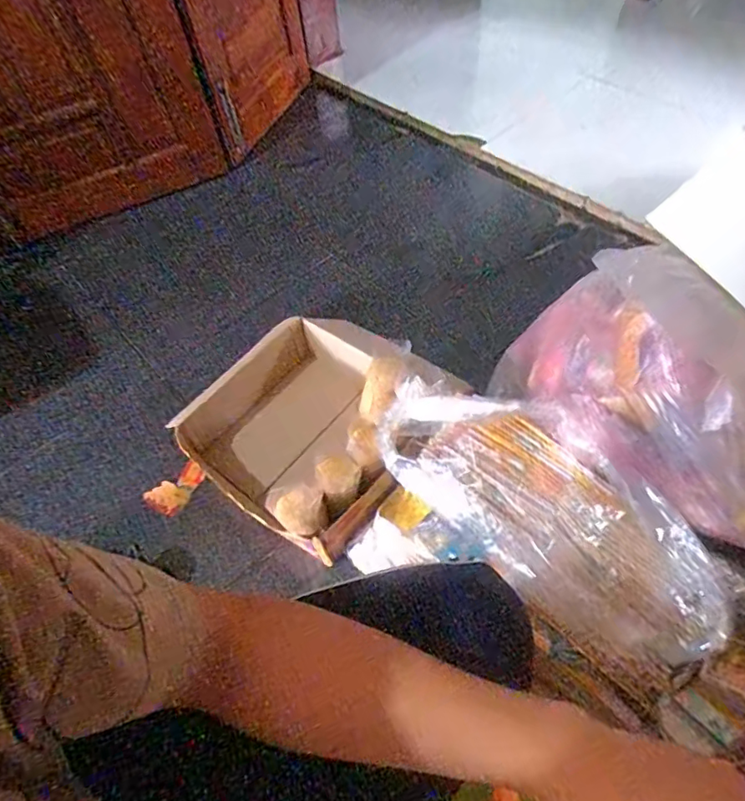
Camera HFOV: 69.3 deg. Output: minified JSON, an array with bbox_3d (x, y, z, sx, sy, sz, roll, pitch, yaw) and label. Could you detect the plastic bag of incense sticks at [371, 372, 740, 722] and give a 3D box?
[{"bbox_3d":[0.216,0.142,0.723,0.214,0.116,0.480,-33,59,-17],"label":"plastic bag of incense sticks"}]

